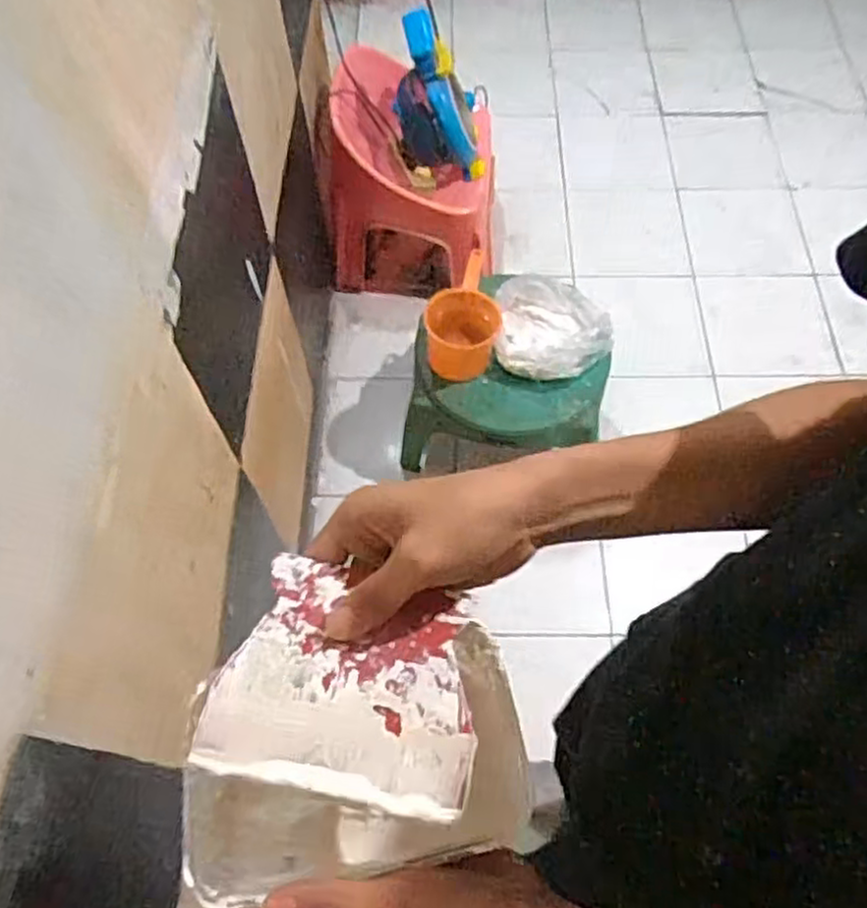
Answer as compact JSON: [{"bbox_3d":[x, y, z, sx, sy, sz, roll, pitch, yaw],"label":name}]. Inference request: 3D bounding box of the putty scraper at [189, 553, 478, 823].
[{"bbox_3d":[-0.039,0.106,0.348,0.120,0.013,0.100,10,63,6],"label":"putty scraper"}]

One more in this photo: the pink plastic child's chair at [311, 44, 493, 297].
[{"bbox_3d":[-0.049,-0.601,1.606,0.349,0.453,0.281,0,62,1],"label":"pink plastic child's chair"}]

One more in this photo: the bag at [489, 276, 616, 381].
[{"bbox_3d":[0.226,-0.245,1.394,0.210,0.083,0.198,2,62,2],"label":"bag"}]

